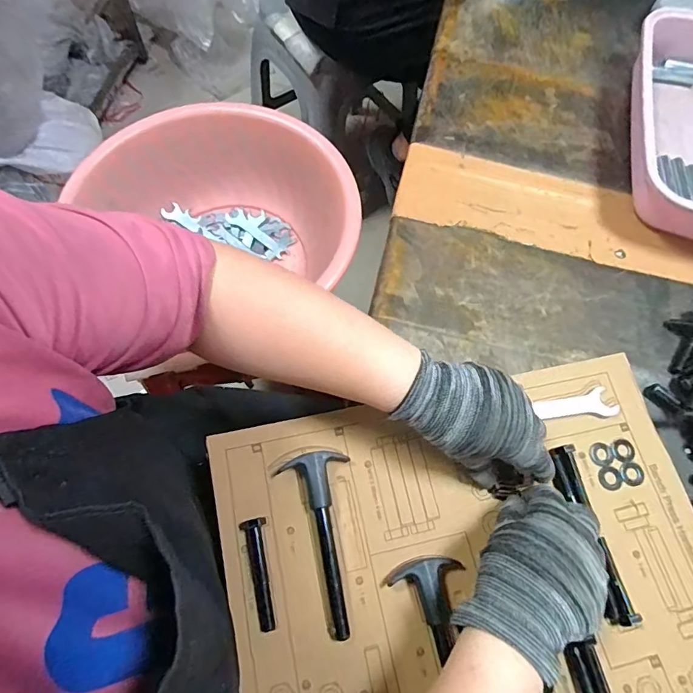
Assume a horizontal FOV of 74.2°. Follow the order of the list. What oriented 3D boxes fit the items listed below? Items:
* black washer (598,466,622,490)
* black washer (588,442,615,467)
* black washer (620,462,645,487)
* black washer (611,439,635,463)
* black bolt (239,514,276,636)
[{"bbox_3d":[0.223,0.111,0.386,0.019,0.004,0.020,1,67,-3],"label":"black washer"},{"bbox_3d":[0.219,0.093,0.394,0.021,0.004,0.019,8,67,0],"label":"black washer"},{"bbox_3d":[0.240,0.107,0.386,0.018,0.004,0.019,1,67,-3],"label":"black washer"},{"bbox_3d":[0.239,0.089,0.394,0.019,0.004,0.020,1,67,-3],"label":"black washer"},{"bbox_3d":[-0.063,0.164,0.330,0.018,0.016,0.074,-11,68,-8],"label":"black bolt"}]

